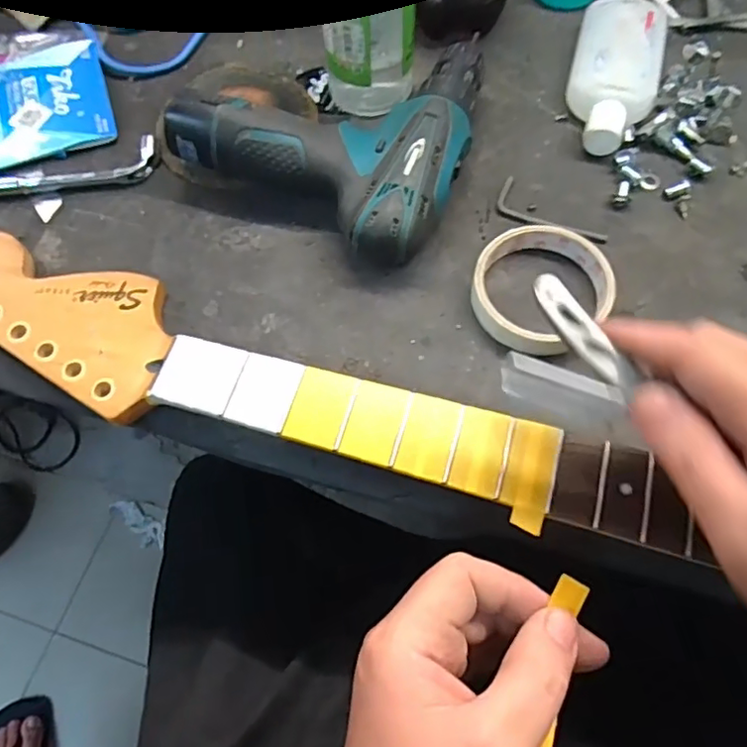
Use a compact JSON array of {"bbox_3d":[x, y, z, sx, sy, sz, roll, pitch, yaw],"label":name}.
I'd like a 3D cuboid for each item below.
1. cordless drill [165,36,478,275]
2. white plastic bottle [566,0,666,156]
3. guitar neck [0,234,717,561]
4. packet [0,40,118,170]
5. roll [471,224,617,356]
[{"bbox_3d":[-0.014,-0.178,0.411,0.184,0.057,0.185,29,69,14],"label":"cordless drill"},{"bbox_3d":[0.182,-0.227,0.443,0.062,0.030,0.150,14,66,8],"label":"white plastic bottle"},{"bbox_3d":[0.021,0.035,0.325,0.627,0.028,0.080,18,66,10],"label":"guitar neck"},{"bbox_3d":[-0.262,-0.205,0.451,0.112,0.016,0.107,-18,65,-7],"label":"packet"},{"bbox_3d":[0.105,-0.055,0.370,0.084,0.019,0.082,-1,65,1],"label":"roll"}]

